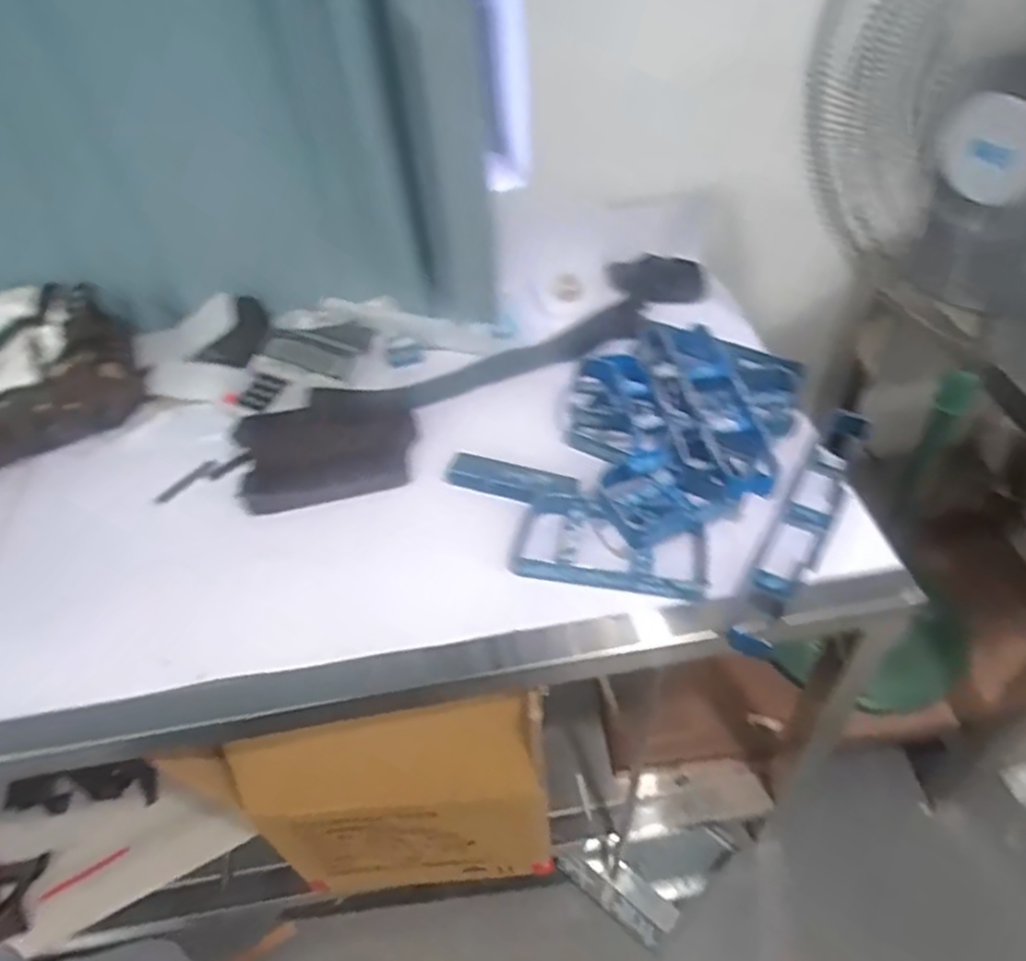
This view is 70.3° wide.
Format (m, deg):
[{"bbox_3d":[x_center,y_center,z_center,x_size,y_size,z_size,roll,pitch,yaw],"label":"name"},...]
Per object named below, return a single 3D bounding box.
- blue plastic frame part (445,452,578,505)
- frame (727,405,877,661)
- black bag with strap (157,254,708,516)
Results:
[{"bbox_3d":[-0.005,0.000,0.915,0.168,0.015,0.052,12,49,17],"label":"blue plastic frame part"},{"bbox_3d":[0.338,0.049,0.844,0.057,0.044,0.385,21,52,24],"label":"frame"},{"bbox_3d":[-0.062,-0.154,1.066,0.824,0.060,0.199,-30,50,-21],"label":"black bag with strap"}]

